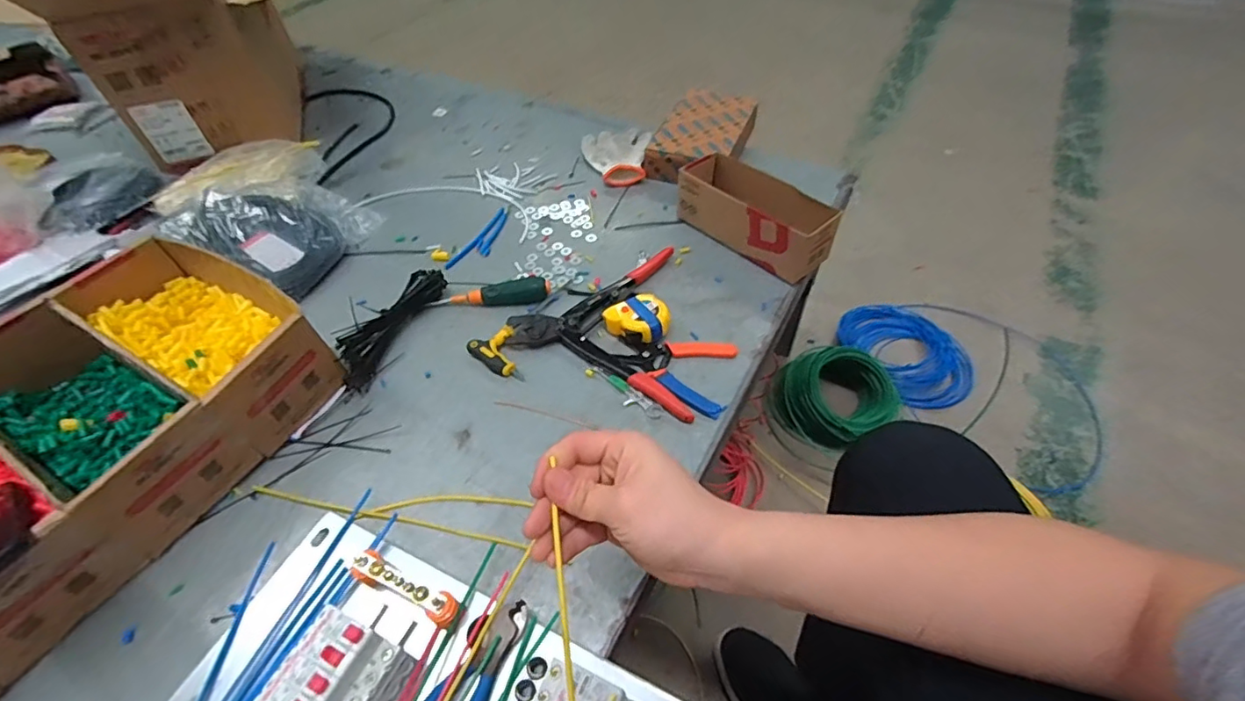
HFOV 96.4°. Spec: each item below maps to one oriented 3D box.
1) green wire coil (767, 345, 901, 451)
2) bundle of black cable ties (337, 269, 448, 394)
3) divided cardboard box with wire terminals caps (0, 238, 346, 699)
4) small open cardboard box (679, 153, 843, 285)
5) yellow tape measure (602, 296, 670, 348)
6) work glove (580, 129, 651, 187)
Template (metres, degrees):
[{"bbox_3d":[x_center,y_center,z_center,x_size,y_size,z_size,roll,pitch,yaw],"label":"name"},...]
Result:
[{"bbox_3d":[0.418,0.092,1.100,0.201,0.123,0.195,-1,50,1],"label":"green wire coil"},{"bbox_3d":[-0.295,-0.034,0.712,0.056,0.042,0.187,17,51,18],"label":"bundle of black cable ties"},{"bbox_3d":[-0.585,0.106,0.542,0.343,0.106,0.517,21,52,20],"label":"divided cardboard box with wire terminals caps"},{"bbox_3d":[0.183,-0.193,0.792,0.082,0.075,0.239,-35,55,-26],"label":"small open cardboard box"},{"bbox_3d":[0.022,-0.036,0.694,0.073,0.030,0.062,-25,51,-19],"label":"yellow tape measure"},{"bbox_3d":[-0.017,-0.338,0.955,0.118,0.033,0.142,3,48,5],"label":"work glove"}]

